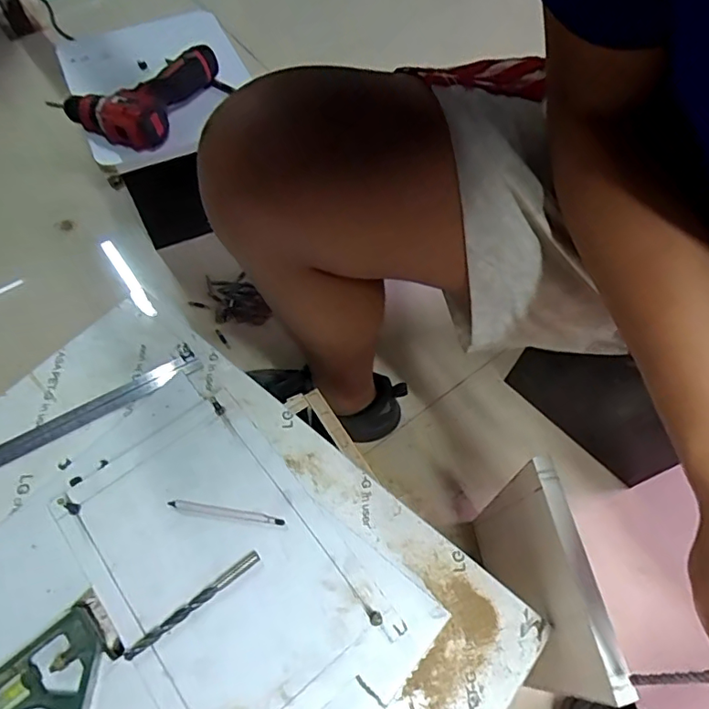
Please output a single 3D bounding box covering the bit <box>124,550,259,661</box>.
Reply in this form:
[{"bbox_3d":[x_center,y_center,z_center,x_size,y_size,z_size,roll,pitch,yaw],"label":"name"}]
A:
[{"bbox_3d":[-0.144,0.224,0.478,0.133,0.010,0.012,-34,68,-18],"label":"bit"}]

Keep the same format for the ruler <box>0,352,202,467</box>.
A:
[{"bbox_3d":[-0.317,0.073,0.592,0.300,0.006,0.027,-28,65,-17],"label":"ruler"}]

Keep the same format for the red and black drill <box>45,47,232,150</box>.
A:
[{"bbox_3d":[-0.290,-0.365,0.776,0.247,0.068,0.128,-29,67,-16],"label":"red and black drill"}]

